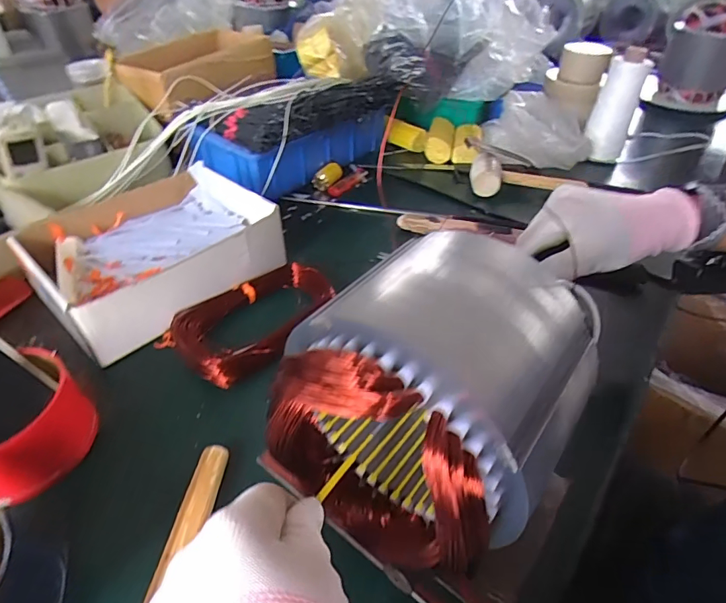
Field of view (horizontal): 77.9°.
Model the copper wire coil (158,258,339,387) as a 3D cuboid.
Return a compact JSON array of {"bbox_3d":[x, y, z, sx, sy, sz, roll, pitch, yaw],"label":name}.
[{"bbox_3d":[-0.112,0.015,0.482,0.122,0.030,0.177,28,48,26],"label":"copper wire coil"}]

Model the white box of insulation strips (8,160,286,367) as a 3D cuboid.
[{"bbox_3d":[-0.239,-0.063,0.521,0.189,0.071,0.234,32,50,29],"label":"white box of insulation strips"}]

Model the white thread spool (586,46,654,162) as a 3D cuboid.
[{"bbox_3d":[0.419,-0.321,0.738,0.069,0.150,0.081,19,45,19],"label":"white thread spool"}]

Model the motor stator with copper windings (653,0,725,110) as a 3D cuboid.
[{"bbox_3d":[0.731,-0.513,0.961,0.161,0.194,0.126,27,48,25],"label":"motor stator with copper windings"}]

